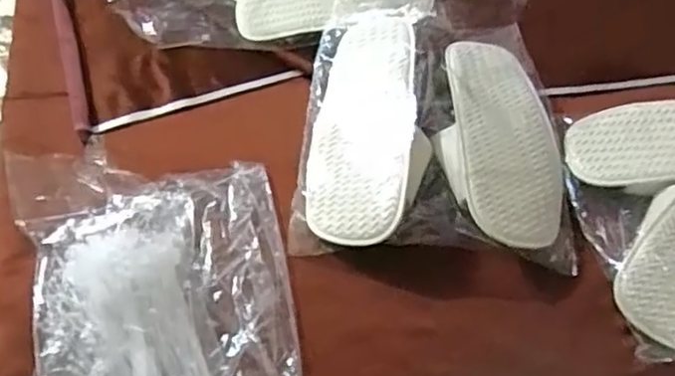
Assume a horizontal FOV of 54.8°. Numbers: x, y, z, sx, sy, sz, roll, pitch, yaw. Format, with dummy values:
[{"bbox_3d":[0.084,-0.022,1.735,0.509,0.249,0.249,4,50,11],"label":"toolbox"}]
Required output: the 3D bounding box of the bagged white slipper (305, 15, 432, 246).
[{"bbox_3d":[0.030,-0.065,0.666,0.118,0.038,0.267,-8,62,19],"label":"bagged white slipper"}]

